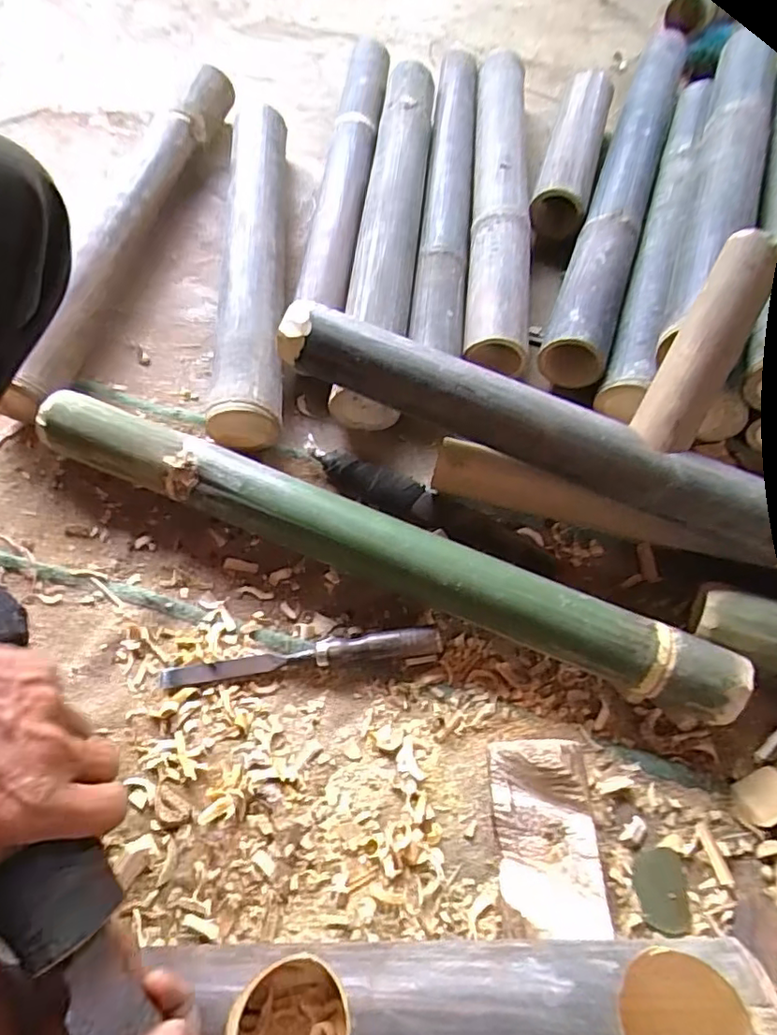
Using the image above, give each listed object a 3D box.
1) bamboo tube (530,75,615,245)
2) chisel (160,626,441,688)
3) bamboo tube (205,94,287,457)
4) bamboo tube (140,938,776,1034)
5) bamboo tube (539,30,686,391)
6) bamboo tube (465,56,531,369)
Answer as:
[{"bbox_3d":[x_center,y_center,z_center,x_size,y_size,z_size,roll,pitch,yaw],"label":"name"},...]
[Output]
[{"bbox_3d":[0.258,-0.517,0.824,0.071,0.060,0.321,16,62,8],"label":"bamboo tube"},{"bbox_3d":[-0.077,0.121,0.517,0.243,0.025,0.023,-6,61,-4],"label":"chisel"},{"bbox_3d":[-0.168,-0.327,0.720,0.082,0.070,0.540,-3,61,-2],"label":"bamboo tube"},{"bbox_3d":[0.051,0.292,0.346,0.315,0.074,0.067,-3,61,4],"label":"bamboo tube"},{"bbox_3d":[0.322,-0.466,0.803,0.075,0.065,0.714,18,62,9],"label":"bamboo tube"},{"bbox_3d":[0.147,-0.433,0.769,0.079,0.058,0.600,6,62,2],"label":"bamboo tube"}]

